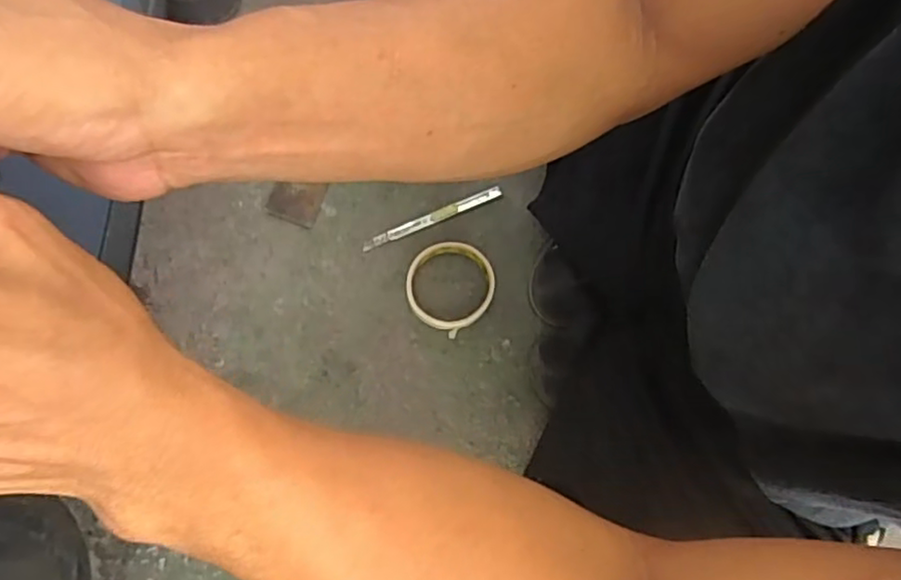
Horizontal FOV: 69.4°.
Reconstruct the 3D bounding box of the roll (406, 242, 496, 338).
[{"bbox_3d":[0.000,-0.005,0.640,0.084,0.016,0.088,0,76,-1],"label":"roll"}]

